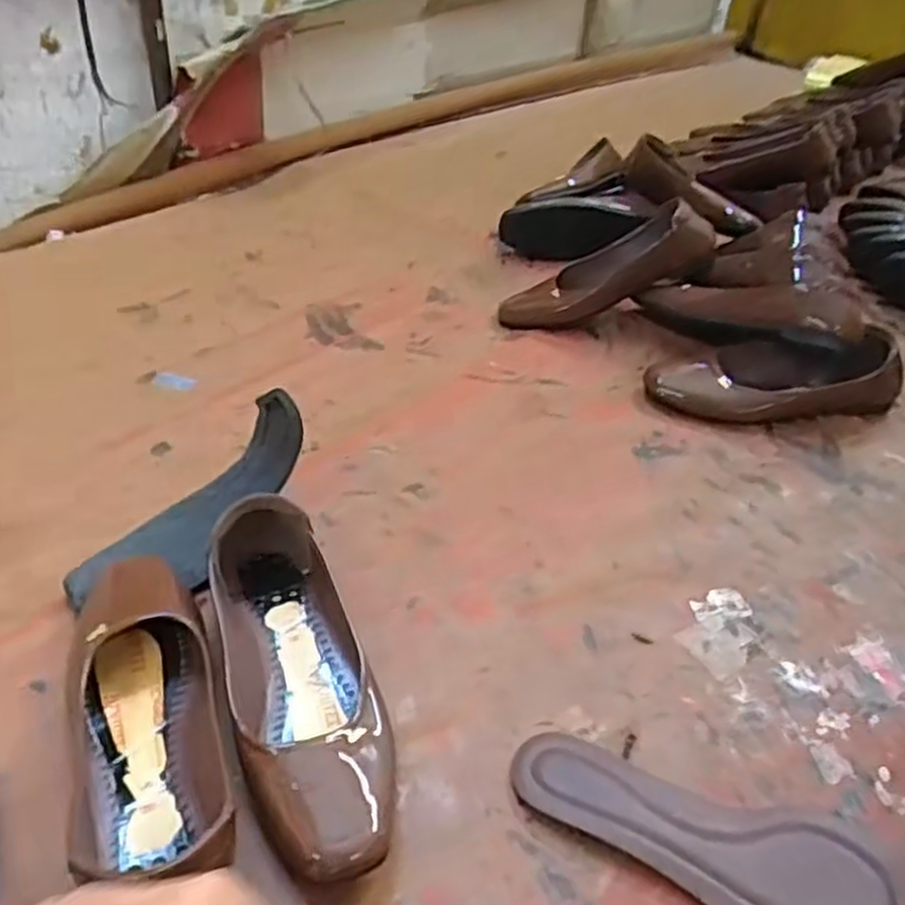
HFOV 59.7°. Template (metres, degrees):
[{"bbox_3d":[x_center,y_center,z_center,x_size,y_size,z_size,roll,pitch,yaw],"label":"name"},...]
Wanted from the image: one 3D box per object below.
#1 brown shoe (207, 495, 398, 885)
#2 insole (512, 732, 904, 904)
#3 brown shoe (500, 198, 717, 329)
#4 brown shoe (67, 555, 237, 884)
[{"bbox_3d":[-0.096,0.131,0.495,0.087,0.067,0.252,-9,43,-18],"label":"brown shoe"},{"bbox_3d":[0.156,0.227,0.451,0.245,0.021,0.080,15,41,9],"label":"insole"},{"bbox_3d":[0.170,-0.206,0.901,0.243,0.067,0.092,-24,39,14],"label":"brown shoe"},{"bbox_3d":[-0.192,0.150,0.487,0.083,0.056,0.216,-10,44,-19],"label":"brown shoe"}]

